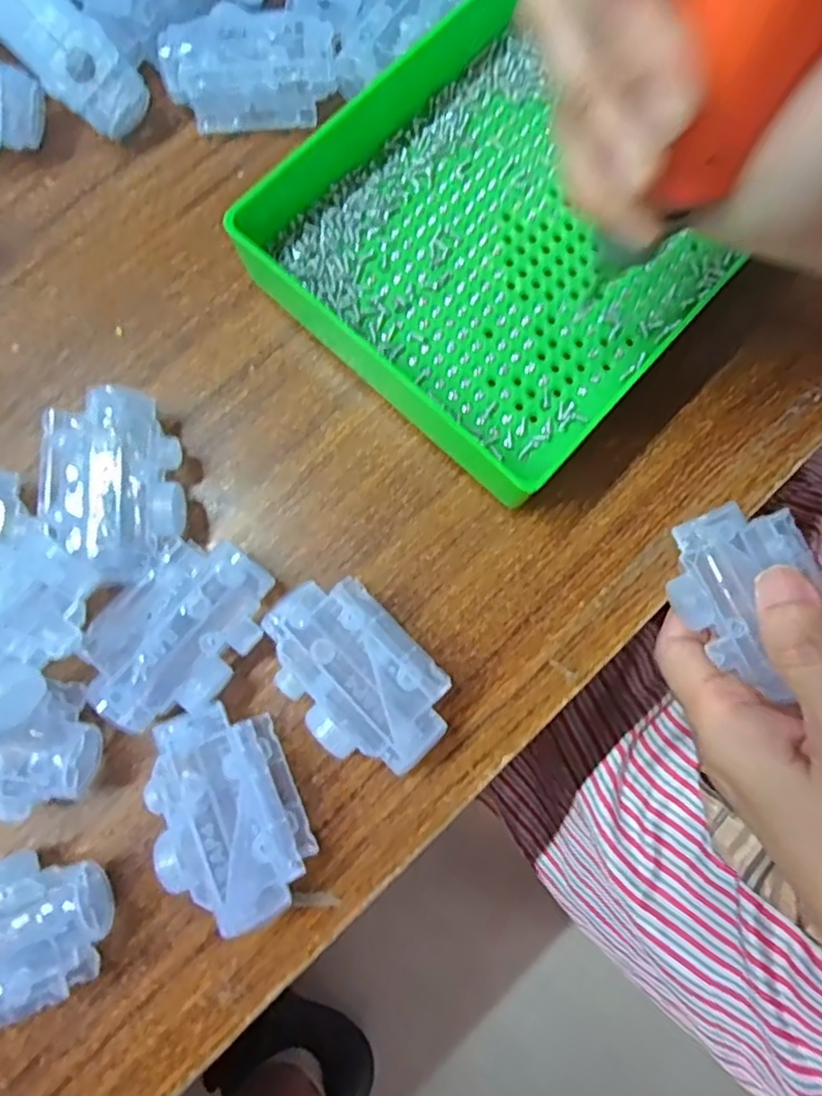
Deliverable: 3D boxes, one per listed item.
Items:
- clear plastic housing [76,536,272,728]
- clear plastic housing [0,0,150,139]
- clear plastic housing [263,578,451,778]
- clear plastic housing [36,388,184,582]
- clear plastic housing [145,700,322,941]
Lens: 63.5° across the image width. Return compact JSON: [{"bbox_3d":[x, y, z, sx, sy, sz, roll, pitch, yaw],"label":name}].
[{"bbox_3d":[-0.080,0.030,0.235,0.043,0.030,0.068,36,81,5],"label":"clear plastic housing"},{"bbox_3d":[-0.134,-0.192,0.255,0.064,0.022,0.030,37,79,-29],"label":"clear plastic housing"},{"bbox_3d":[-0.019,0.044,0.233,0.069,0.029,0.045,44,82,7],"label":"clear plastic housing"},{"bbox_3d":[-0.105,-0.022,0.240,0.041,0.032,0.068,-8,80,-2],"label":"clear plastic housing"},{"bbox_3d":[-0.062,0.088,0.223,0.045,0.029,0.068,-21,81,-5],"label":"clear plastic housing"}]

